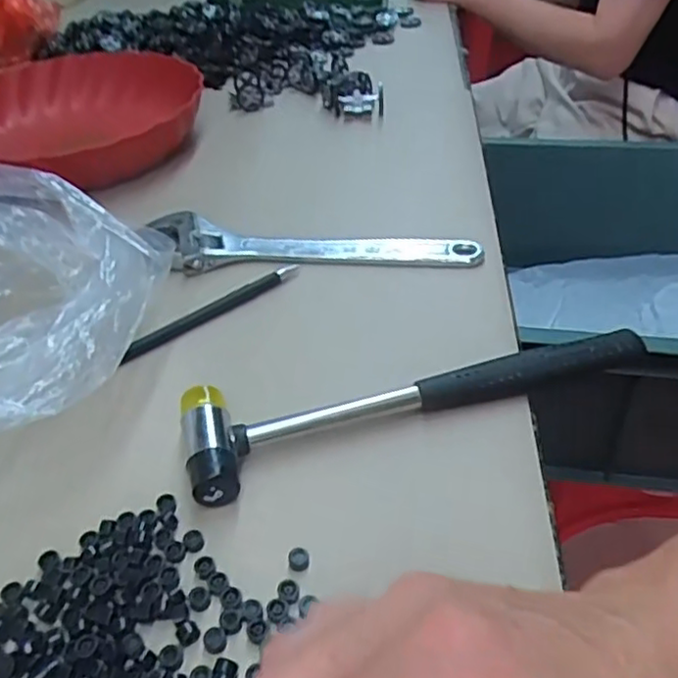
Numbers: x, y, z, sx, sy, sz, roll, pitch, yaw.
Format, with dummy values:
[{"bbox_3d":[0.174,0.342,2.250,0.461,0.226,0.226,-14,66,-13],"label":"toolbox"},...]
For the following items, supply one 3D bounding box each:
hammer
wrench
[{"bbox_3d":[0.044,0.023,0.354,0.248,0.024,0.059,-14,41,-12],"label":"hammer"},{"bbox_3d":[-0.022,-0.061,0.469,0.231,0.021,0.051,5,41,11],"label":"wrench"}]

